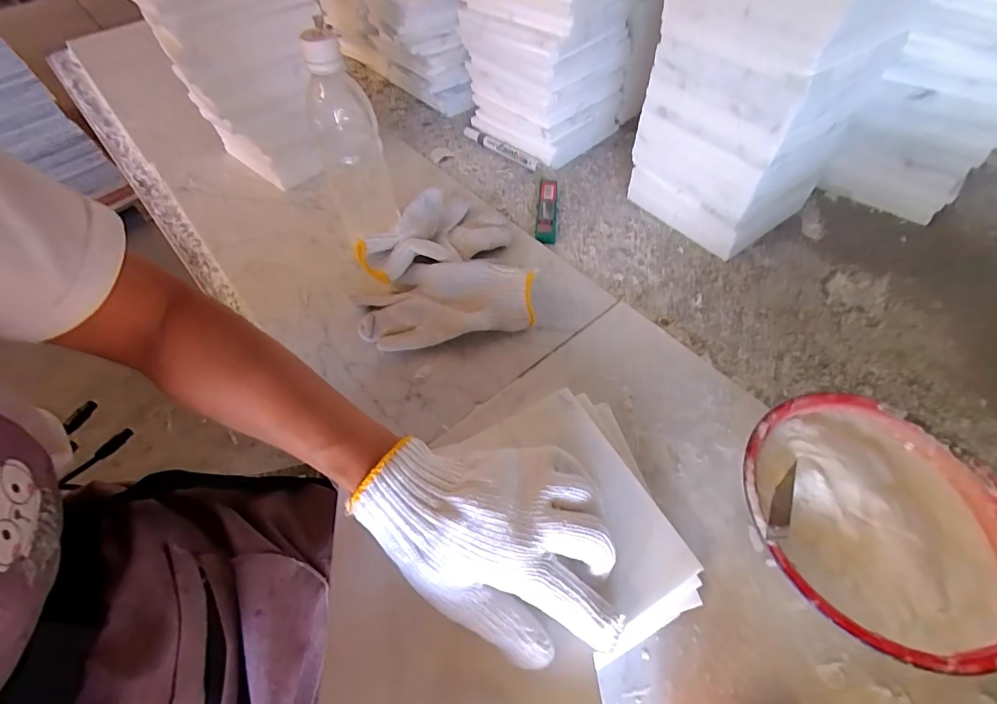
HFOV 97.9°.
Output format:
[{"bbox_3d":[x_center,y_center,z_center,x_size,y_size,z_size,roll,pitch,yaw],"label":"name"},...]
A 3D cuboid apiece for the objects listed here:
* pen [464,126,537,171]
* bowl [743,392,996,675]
[{"bbox_3d":[0.001,-0.295,0.629,0.014,0.013,0.141,-39,64,-24],"label":"pen"},{"bbox_3d":[0.253,0.118,0.304,0.163,0.057,0.167,-24,56,-12],"label":"bowl"}]

